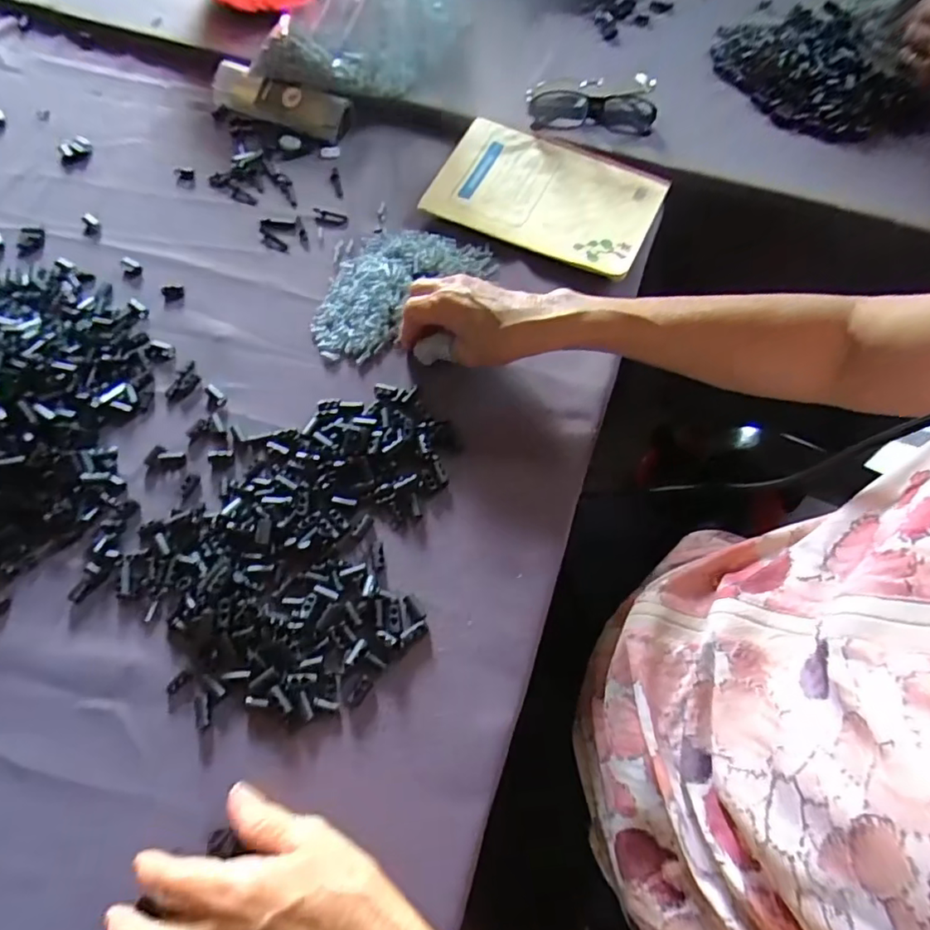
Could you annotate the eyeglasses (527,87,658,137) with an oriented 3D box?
[{"bbox_3d":[0.130,-0.360,0.575,0.126,0.025,0.044,0,64,0],"label":"eyeglasses"}]

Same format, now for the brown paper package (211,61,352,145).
[{"bbox_3d":[-0.193,-0.381,0.595,0.157,0.024,0.045,21,106,9],"label":"brown paper package"}]

